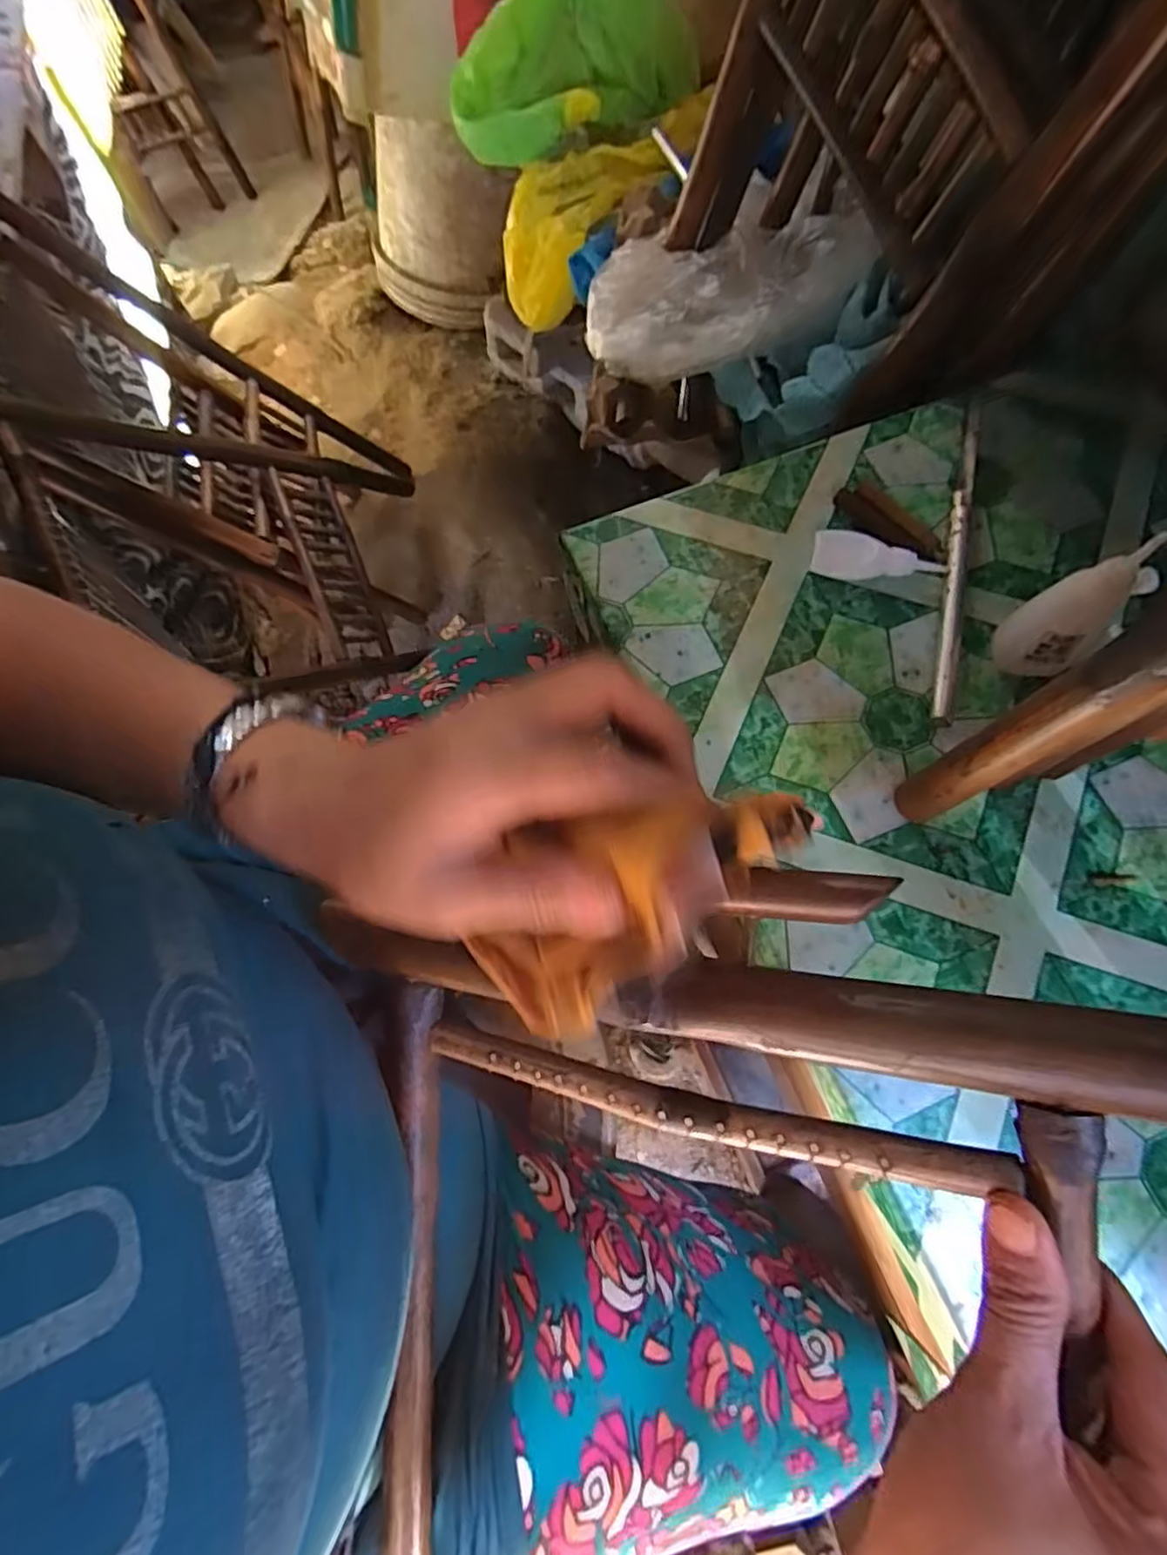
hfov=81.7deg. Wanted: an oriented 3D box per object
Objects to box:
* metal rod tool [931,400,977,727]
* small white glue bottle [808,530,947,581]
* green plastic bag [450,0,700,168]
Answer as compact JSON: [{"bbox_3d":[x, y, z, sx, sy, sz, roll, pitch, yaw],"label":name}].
[{"bbox_3d":[0.230,-0.138,0.417,0.013,0.012,0.233,13,72,5],"label":"metal rod tool"},{"bbox_3d":[0.181,-0.137,0.415,0.077,0.011,0.031,7,72,4],"label":"small white glue bottle"},{"bbox_3d":[-0.014,-0.771,0.724,0.260,0.112,0.120,-17,72,-4],"label":"green plastic bag"}]

